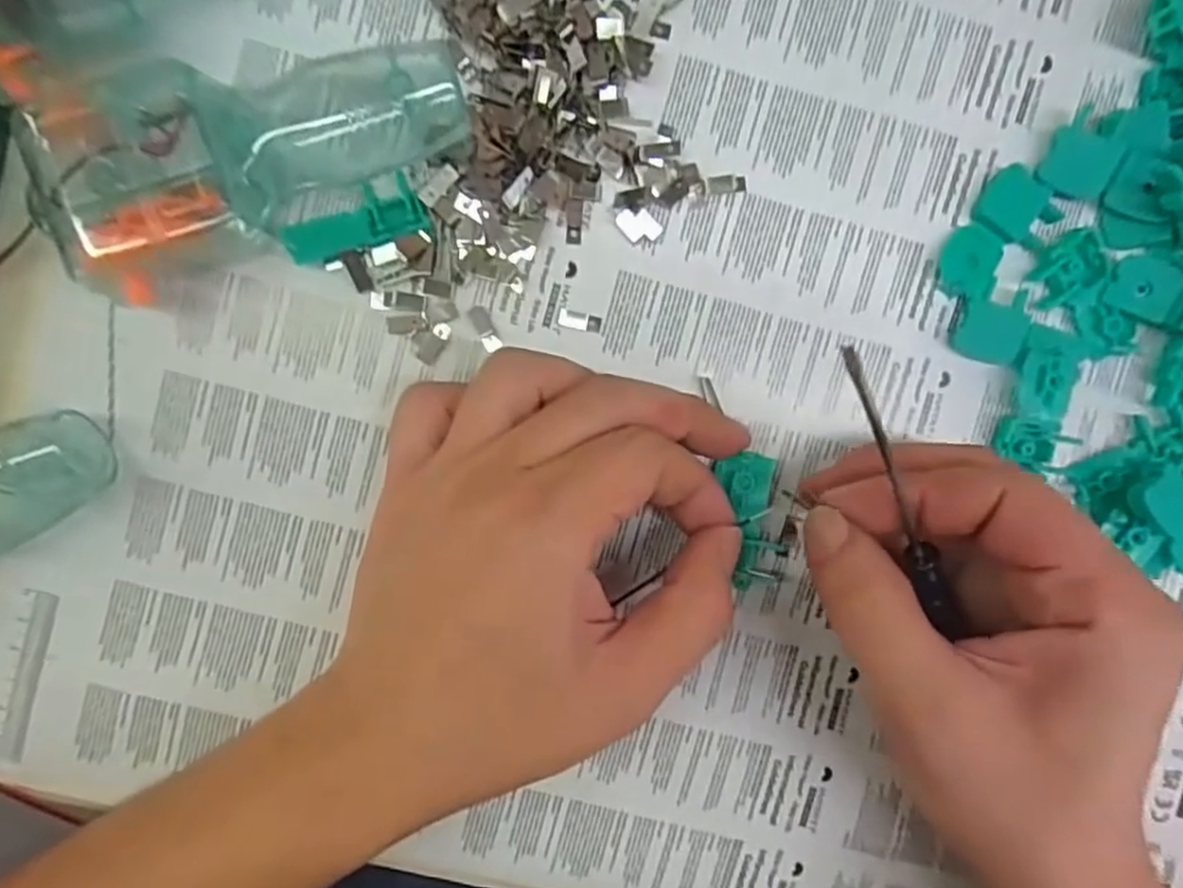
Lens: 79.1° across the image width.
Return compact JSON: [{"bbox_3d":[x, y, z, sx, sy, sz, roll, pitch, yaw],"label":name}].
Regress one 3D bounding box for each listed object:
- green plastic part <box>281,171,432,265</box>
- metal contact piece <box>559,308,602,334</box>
[{"bbox_3d":[-0.072,-0.069,0.219,0.042,0.010,0.018,-16,96,-1],"label":"green plastic part"},{"bbox_3d":[-0.004,-0.040,0.230,0.014,0.004,0.006,9,95,-3],"label":"metal contact piece"}]

